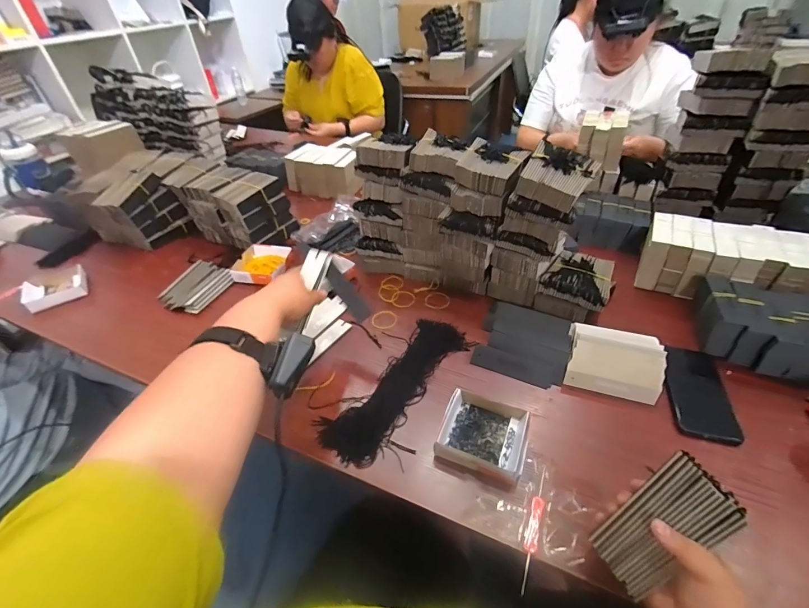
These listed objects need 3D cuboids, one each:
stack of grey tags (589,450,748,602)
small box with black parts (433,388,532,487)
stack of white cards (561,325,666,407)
[{"bbox_3d":[0.254,0.217,0.369,0.134,0.024,0.065,-49,46,7],"label":"stack of grey tags"},{"bbox_3d":[0.112,0.180,0.530,0.113,0.033,0.111,14,43,20],"label":"small box with black parts"},{"bbox_3d":[0.340,0.093,0.616,0.140,0.039,0.131,11,42,18],"label":"stack of white cards"}]

